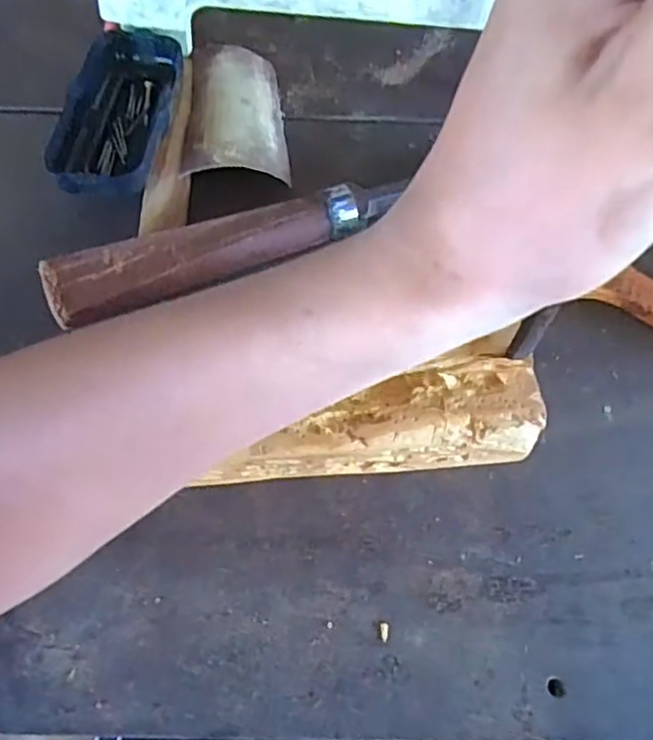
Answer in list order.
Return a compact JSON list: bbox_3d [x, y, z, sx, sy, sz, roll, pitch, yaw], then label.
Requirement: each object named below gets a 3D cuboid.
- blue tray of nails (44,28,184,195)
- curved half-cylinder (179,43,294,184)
[{"bbox_3d":[-0.114,-0.146,0.366,0.053,0.024,0.111,6,64,2],"label":"blue tray of nails"},{"bbox_3d":[-0.052,-0.154,0.375,0.056,0.020,0.103,-1,64,-2],"label":"curved half-cylinder"}]

